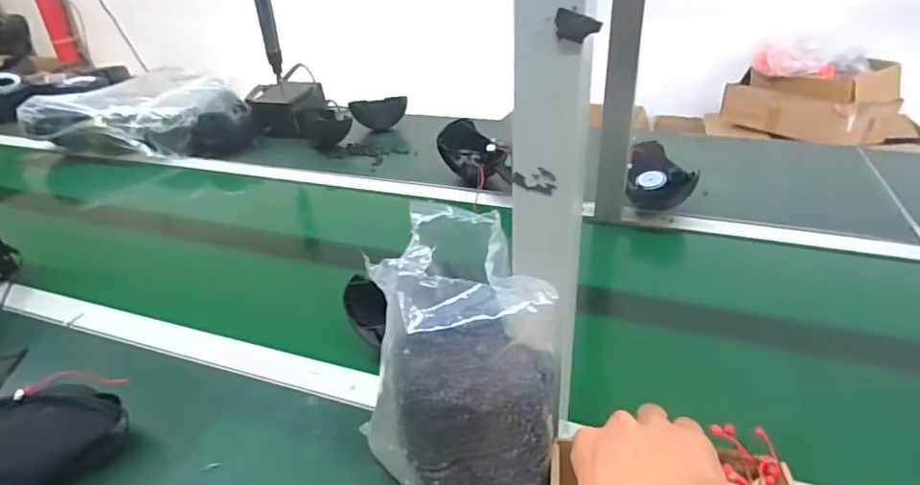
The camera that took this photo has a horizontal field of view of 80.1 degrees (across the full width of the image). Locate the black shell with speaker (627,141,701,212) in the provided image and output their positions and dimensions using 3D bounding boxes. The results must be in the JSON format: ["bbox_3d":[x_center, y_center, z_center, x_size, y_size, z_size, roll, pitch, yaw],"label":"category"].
[{"bbox_3d":[0.292,-0.096,0.838,0.075,0.067,0.117,-12,31,-16],"label":"black shell with speaker"}]

